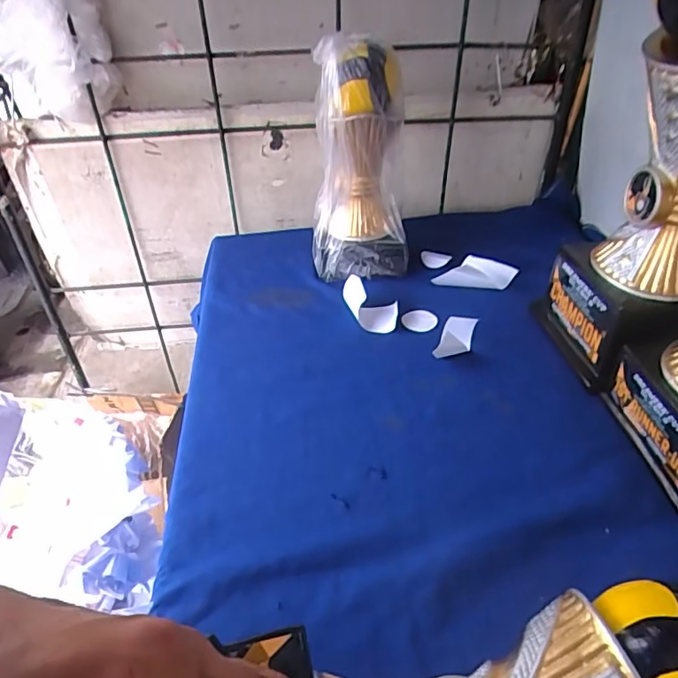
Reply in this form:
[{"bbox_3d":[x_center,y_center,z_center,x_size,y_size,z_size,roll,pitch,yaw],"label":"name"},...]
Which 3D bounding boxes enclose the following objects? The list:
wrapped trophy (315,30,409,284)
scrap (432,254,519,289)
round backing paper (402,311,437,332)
[{"bbox_3d":[0.025,-0.261,0.805,0.145,0.341,0.110,-6,38,-3],"label":"wrapped trophy"},{"bbox_3d":[0.218,-0.105,0.830,0.129,0.048,0.010,5,5,-1],"label":"scrap"},{"bbox_3d":[0.121,-0.026,0.781,0.050,0.007,0.043,8,50,18],"label":"round backing paper"}]

